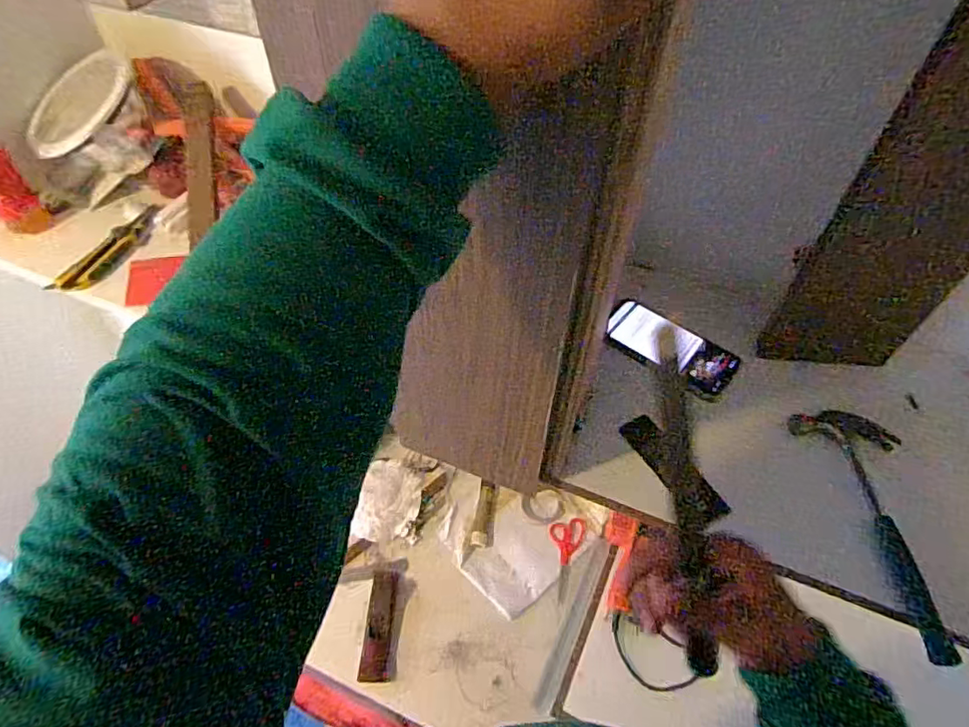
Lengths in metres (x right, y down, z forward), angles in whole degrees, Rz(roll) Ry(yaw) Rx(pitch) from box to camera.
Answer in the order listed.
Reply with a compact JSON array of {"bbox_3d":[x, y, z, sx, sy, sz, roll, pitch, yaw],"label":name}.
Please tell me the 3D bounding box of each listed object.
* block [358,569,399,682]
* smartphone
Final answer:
[{"bbox_3d":[-0.197,0.490,1.043,0.054,0.015,0.190,0,52,-1],"label":"block"},{"bbox_3d":[0.224,-0.021,0.675,0.156,0.011,0.076,29,57,20],"label":"smartphone"}]

